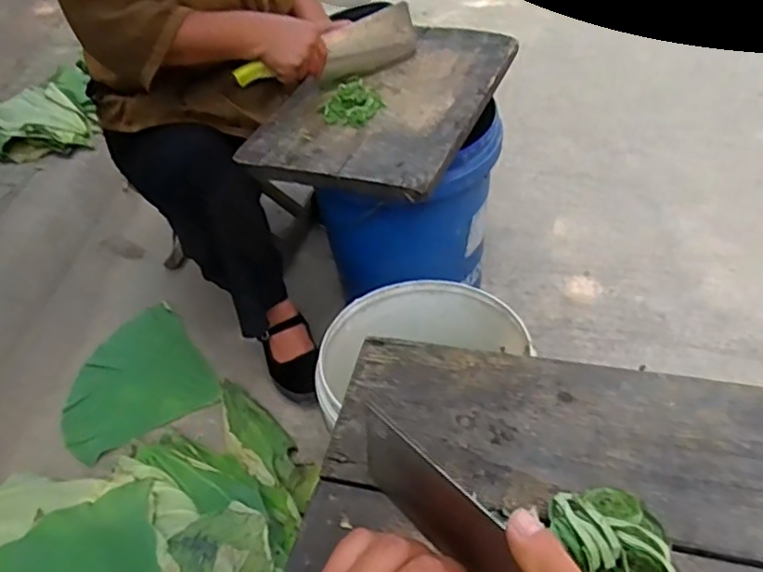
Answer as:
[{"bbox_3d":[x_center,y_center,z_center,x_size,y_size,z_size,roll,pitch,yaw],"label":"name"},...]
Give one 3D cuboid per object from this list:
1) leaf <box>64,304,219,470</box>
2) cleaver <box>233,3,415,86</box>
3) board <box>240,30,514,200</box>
[{"bbox_3d":[-0.444,0.167,1.103,0.246,0.026,0.263,-29,50,-21],"label":"leaf"},{"bbox_3d":[-0.071,-0.340,0.933,0.308,0.083,0.023,-33,51,-24],"label":"cleaver"},{"bbox_3d":[0.012,-0.284,0.937,0.286,0.033,0.450,16,47,19],"label":"board"}]

